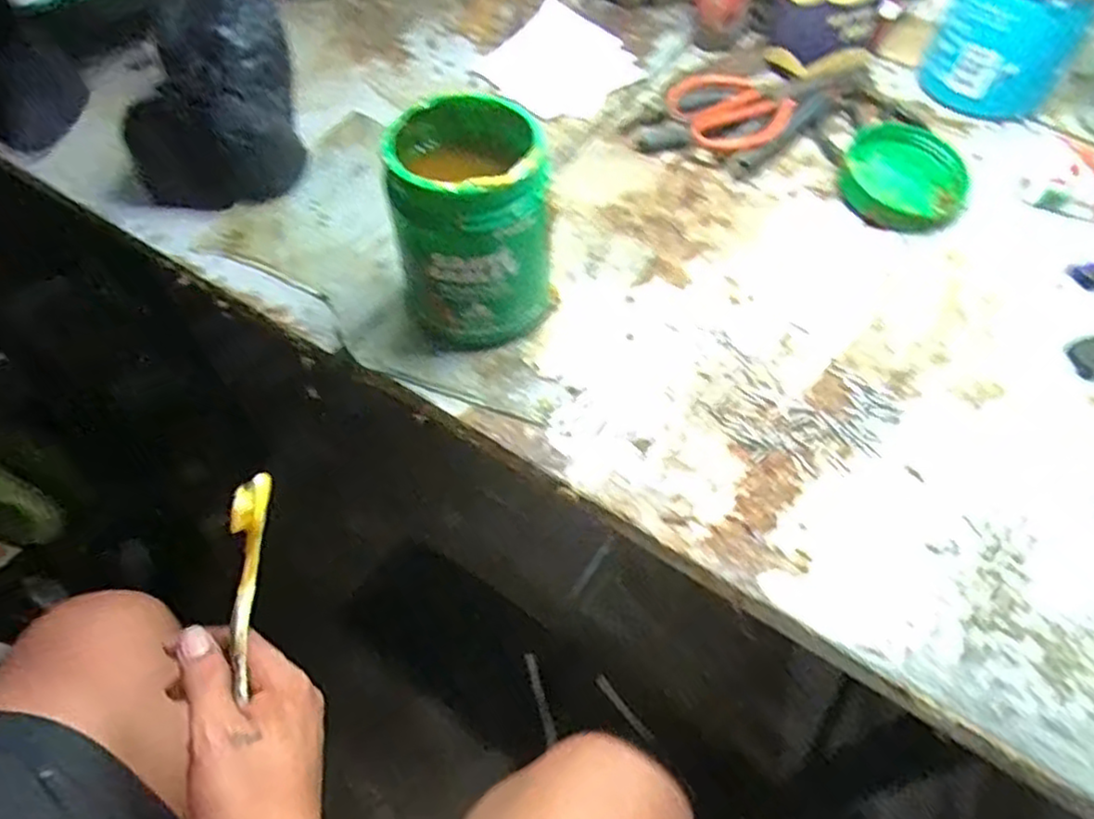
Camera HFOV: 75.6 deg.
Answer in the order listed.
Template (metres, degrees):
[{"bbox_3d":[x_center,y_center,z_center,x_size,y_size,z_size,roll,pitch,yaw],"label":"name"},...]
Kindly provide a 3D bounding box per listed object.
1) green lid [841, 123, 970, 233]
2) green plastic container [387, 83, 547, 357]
[{"bbox_3d":[0.281,-0.182,0.553,0.090,0.026,0.114,22,59,15],"label":"green lid"},{"bbox_3d":[-0.047,-0.110,0.439,0.085,0.133,0.091,-12,57,-7],"label":"green plastic container"}]

